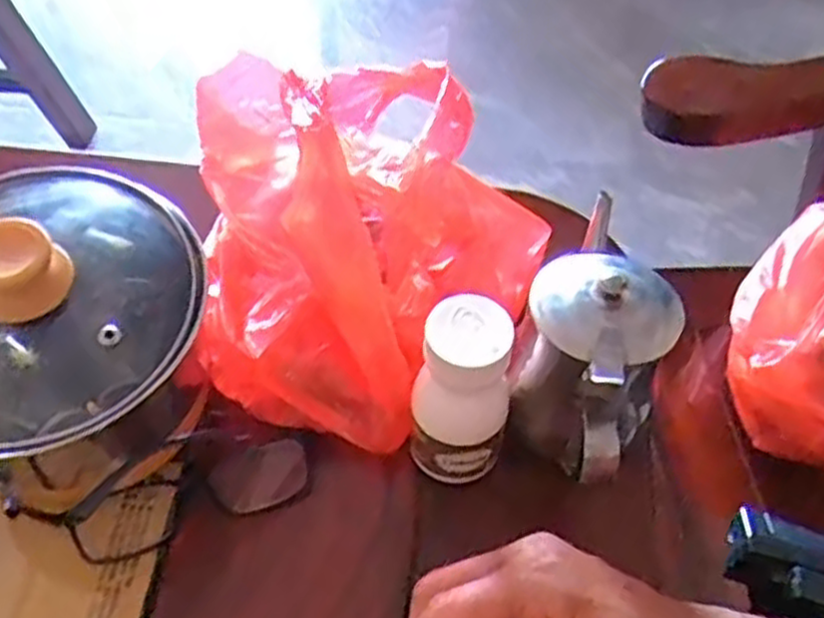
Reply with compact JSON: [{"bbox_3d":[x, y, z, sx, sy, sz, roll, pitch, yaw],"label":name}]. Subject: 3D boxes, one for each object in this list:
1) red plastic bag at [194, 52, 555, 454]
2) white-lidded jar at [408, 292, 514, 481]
[{"bbox_3d":[-0.041,-0.048,0.436,0.205,0.117,0.188,18,56,10],"label":"red plastic bag"},{"bbox_3d":[0.025,0.044,0.395,0.045,0.104,0.045,1,55,-1],"label":"white-lidded jar"}]

